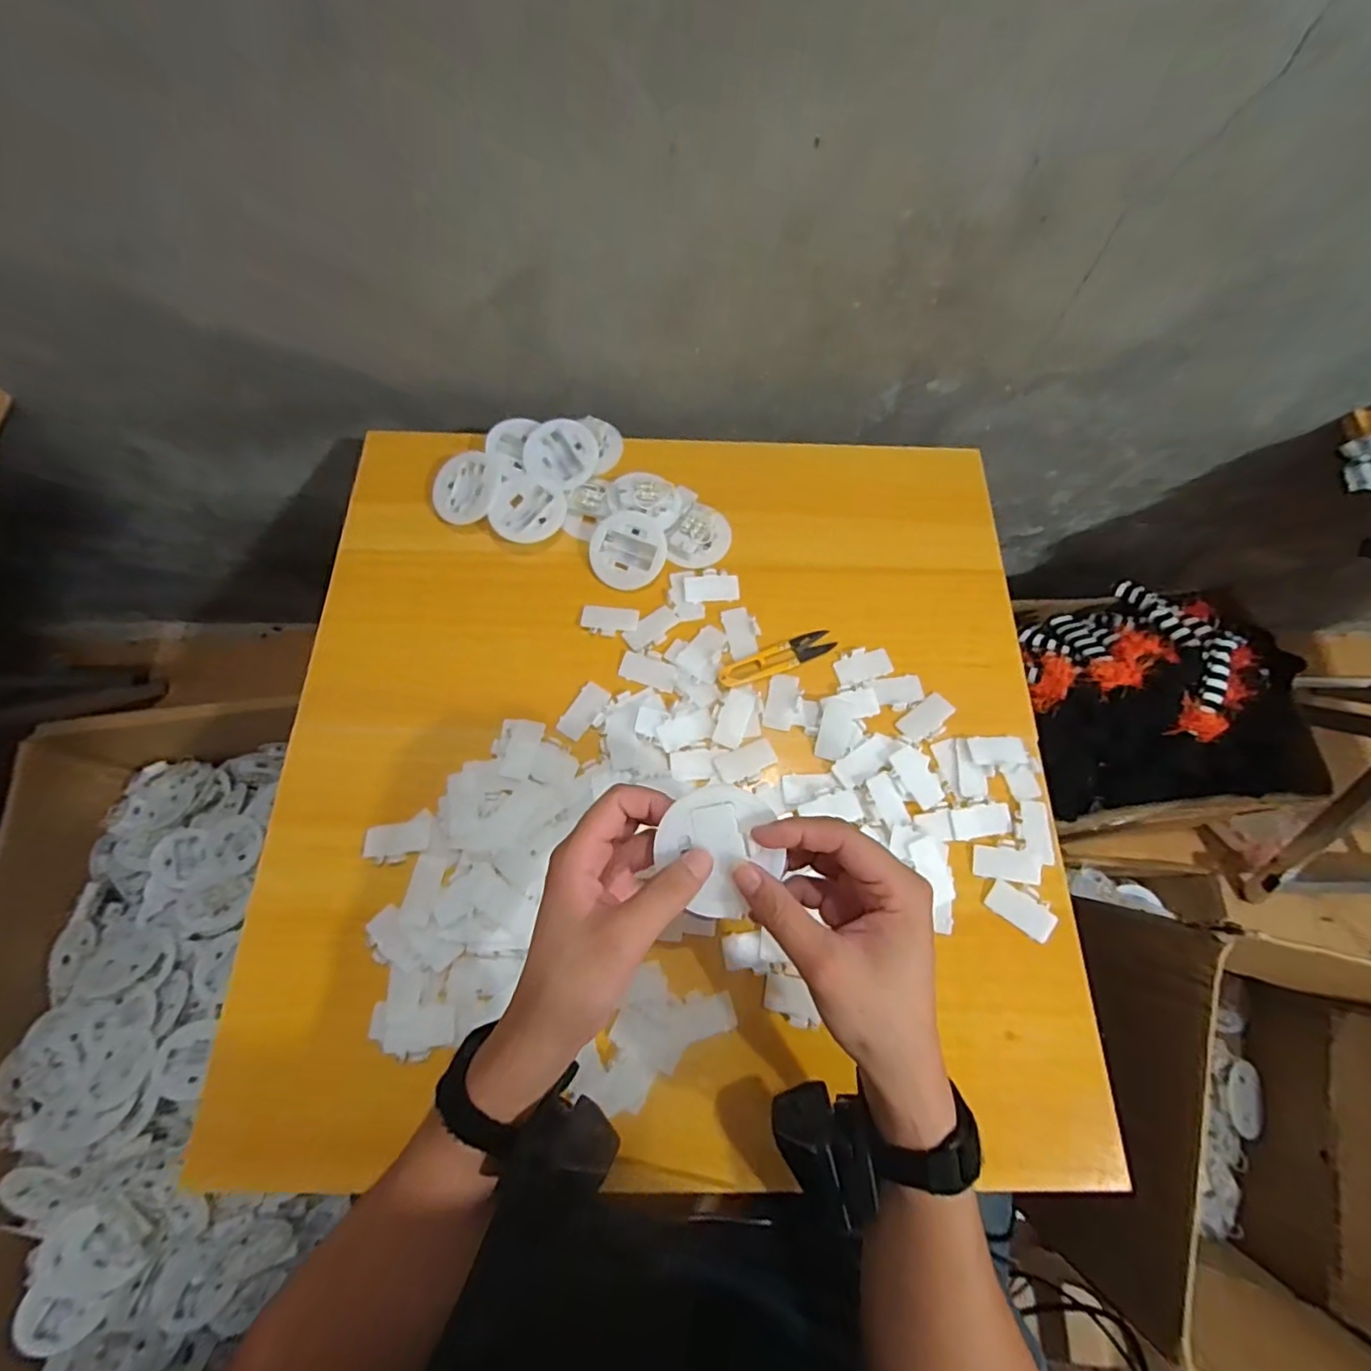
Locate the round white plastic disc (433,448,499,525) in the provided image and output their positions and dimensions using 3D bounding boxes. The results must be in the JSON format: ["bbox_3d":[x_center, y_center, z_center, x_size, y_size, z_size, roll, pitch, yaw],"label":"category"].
[{"bbox_3d":[-0.198,-0.180,0.538,0.057,0.007,0.070,17,82,5],"label":"round white plastic disc"}]

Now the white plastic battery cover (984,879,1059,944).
[{"bbox_3d":[0.248,0.163,0.436,0.046,0.004,0.030,38,73,12],"label":"white plastic battery cover"}]

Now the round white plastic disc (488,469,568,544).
[{"bbox_3d":[-0.141,-0.157,0.533,0.063,0.008,0.062,1,77,-4],"label":"round white plastic disc"}]

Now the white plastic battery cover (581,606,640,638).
[{"bbox_3d":[-0.065,-0.055,0.510,0.048,0.004,0.028,4,69,0],"label":"white plastic battery cover"}]

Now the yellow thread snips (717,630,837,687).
[{"bbox_3d":[0.077,-0.022,0.503,0.104,0.004,0.025,-21,72,-9],"label":"yellow thread snips"}]

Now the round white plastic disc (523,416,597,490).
[{"bbox_3d":[-0.114,-0.212,0.545,0.069,0.014,0.063,0,85,3],"label":"round white plastic disc"}]

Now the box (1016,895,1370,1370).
[{"bbox_3d":[0.473,0.377,0.500,0.296,0.260,0.283,17,70,5],"label":"box"}]

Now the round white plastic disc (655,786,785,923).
[{"bbox_3d":[0.018,0.085,0.311,0.062,0.007,0.062,0,85,1],"label":"round white plastic disc"}]

